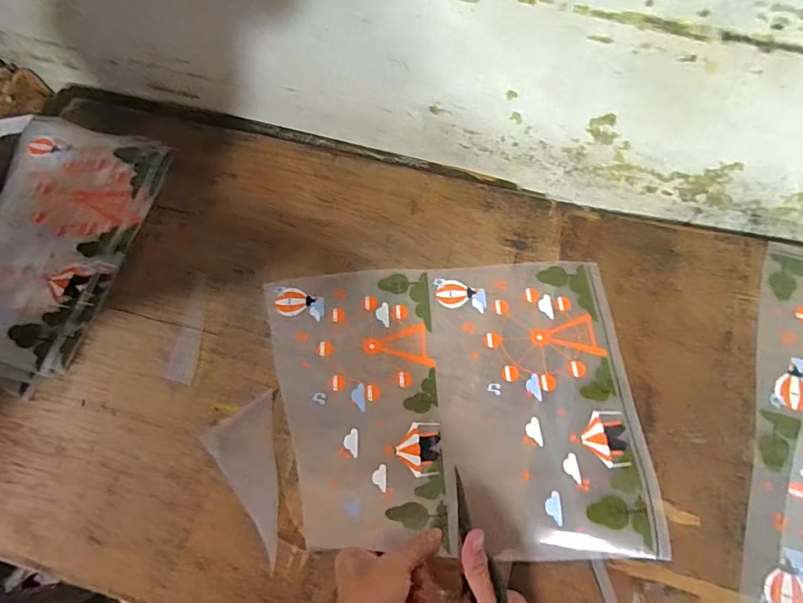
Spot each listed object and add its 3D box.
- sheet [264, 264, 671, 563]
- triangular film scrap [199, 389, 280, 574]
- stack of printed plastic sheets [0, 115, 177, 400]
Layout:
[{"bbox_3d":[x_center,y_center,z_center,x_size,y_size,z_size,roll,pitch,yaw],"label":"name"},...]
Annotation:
[{"bbox_3d":[0.056,0.108,0.562,0.416,0.063,0.341,-3,68,-1],"label":"sheet"},{"bbox_3d":[-0.152,0.192,0.554,0.088,0.010,0.160,-34,72,-14],"label":"triangular film scrap"},{"bbox_3d":[-0.498,-0.087,0.672,0.259,0.009,0.388,9,68,4],"label":"stack of printed plastic sheets"}]

